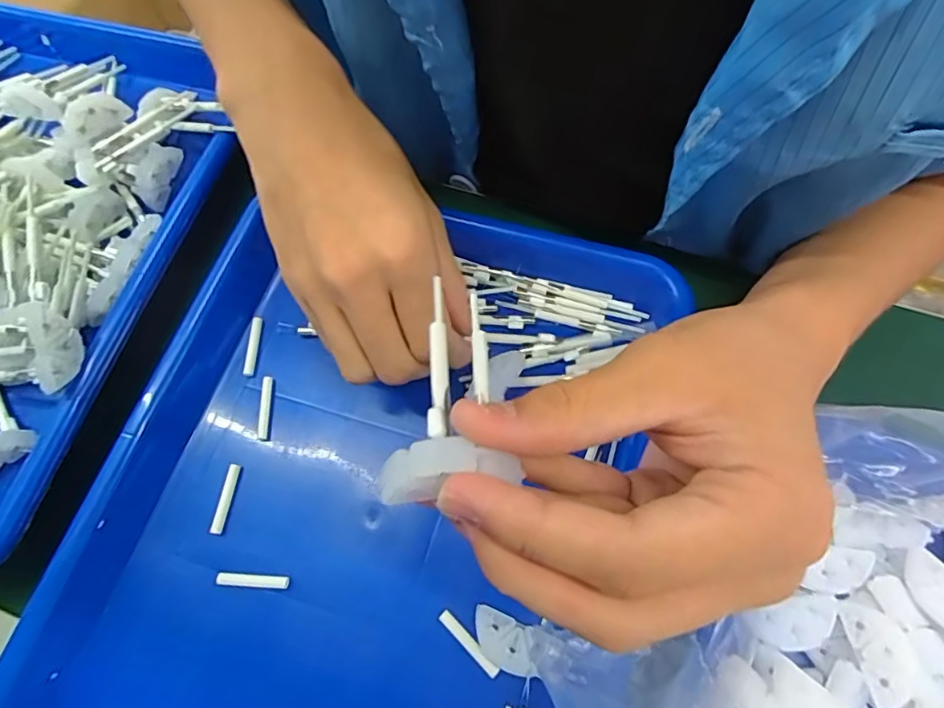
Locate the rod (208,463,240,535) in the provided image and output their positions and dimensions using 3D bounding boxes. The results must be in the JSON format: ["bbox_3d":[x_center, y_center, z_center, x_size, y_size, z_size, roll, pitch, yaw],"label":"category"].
[{"bbox_3d":[-0.122,0.072,0.270,0.006,0.005,0.034,7,69,6],"label":"rod"}]

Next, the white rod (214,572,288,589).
[{"bbox_3d":[-0.103,0.106,0.254,0.033,0.004,0.006,2,69,5],"label":"white rod"}]

